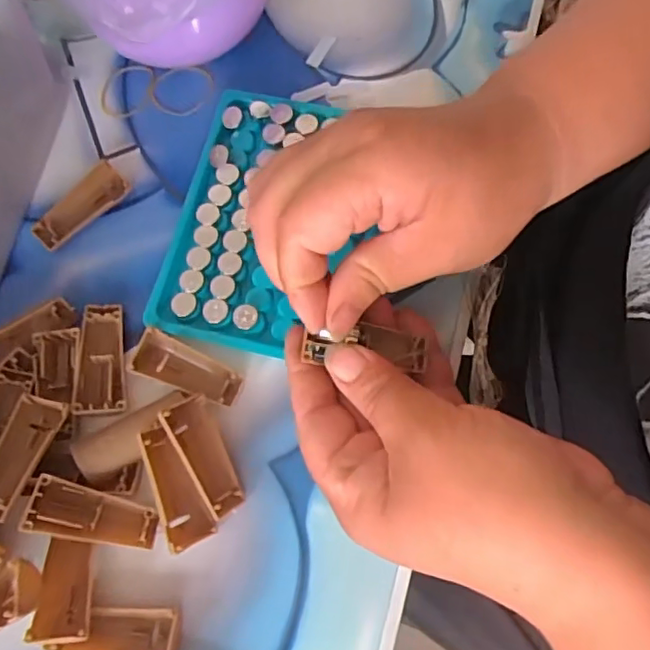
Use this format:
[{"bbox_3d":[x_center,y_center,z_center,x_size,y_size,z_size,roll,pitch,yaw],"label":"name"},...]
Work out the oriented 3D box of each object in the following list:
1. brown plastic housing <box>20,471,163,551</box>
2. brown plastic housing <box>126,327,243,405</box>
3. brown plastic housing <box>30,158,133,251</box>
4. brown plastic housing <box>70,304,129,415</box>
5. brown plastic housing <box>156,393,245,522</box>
[{"bbox_3d":[-0.092,0.076,0.234,0.049,0.006,0.020,19,73,-15],"label":"brown plastic housing"},{"bbox_3d":[-0.061,0.019,0.262,0.048,0.011,0.021,17,74,6],"label":"brown plastic housing"},{"bbox_3d":[-0.119,-0.058,0.288,0.016,0.009,0.050,40,78,12],"label":"brown plastic housing"},{"bbox_3d":[-0.100,0.014,0.261,0.021,0.007,0.050,-5,73,0],"label":"brown plastic housing"},{"bbox_3d":[-0.050,0.055,0.248,0.018,0.011,0.050,-29,75,-7],"label":"brown plastic housing"}]

